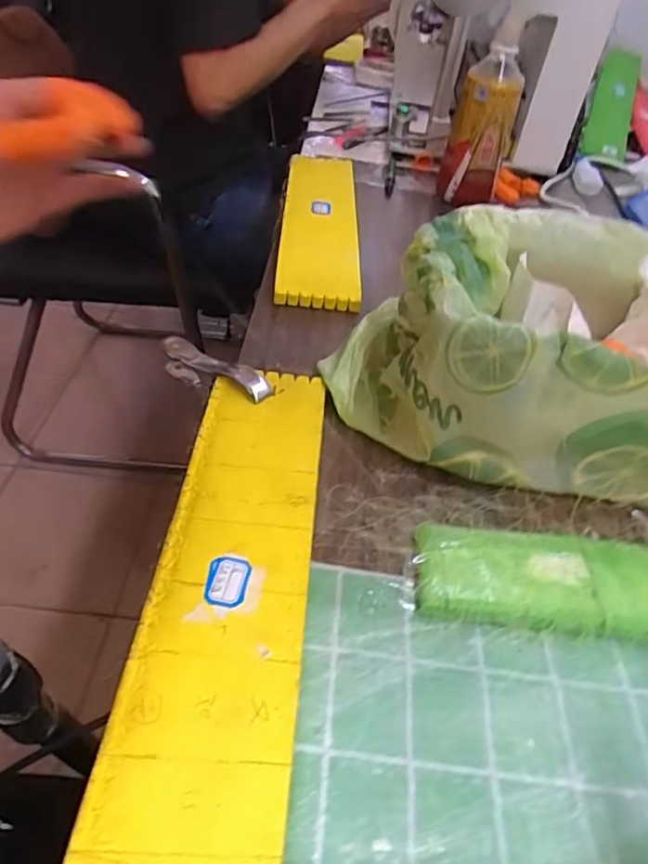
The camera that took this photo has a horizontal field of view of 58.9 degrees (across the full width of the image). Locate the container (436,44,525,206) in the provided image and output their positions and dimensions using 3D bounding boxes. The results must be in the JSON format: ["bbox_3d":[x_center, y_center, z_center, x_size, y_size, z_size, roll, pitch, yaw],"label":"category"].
[{"bbox_3d":[0.185,-0.360,0.689,0.072,0.155,0.057,15,45,6],"label":"container"}]

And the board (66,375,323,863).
[{"bbox_3d":[-0.049,0.081,0.302,0.079,0.004,0.330,6,44,-1],"label":"board"}]

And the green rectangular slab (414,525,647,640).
[{"bbox_3d":[0.142,0.086,0.328,0.180,0.012,0.059,7,45,-2],"label":"green rectangular slab"}]

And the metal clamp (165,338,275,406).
[{"bbox_3d":[-0.088,-0.046,0.445,0.119,0.033,0.026,20,45,34],"label":"metal clamp"}]

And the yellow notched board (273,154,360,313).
[{"bbox_3d":[-0.005,-0.240,0.642,0.081,0.016,0.339,5,45,-4],"label":"yellow notched board"}]

